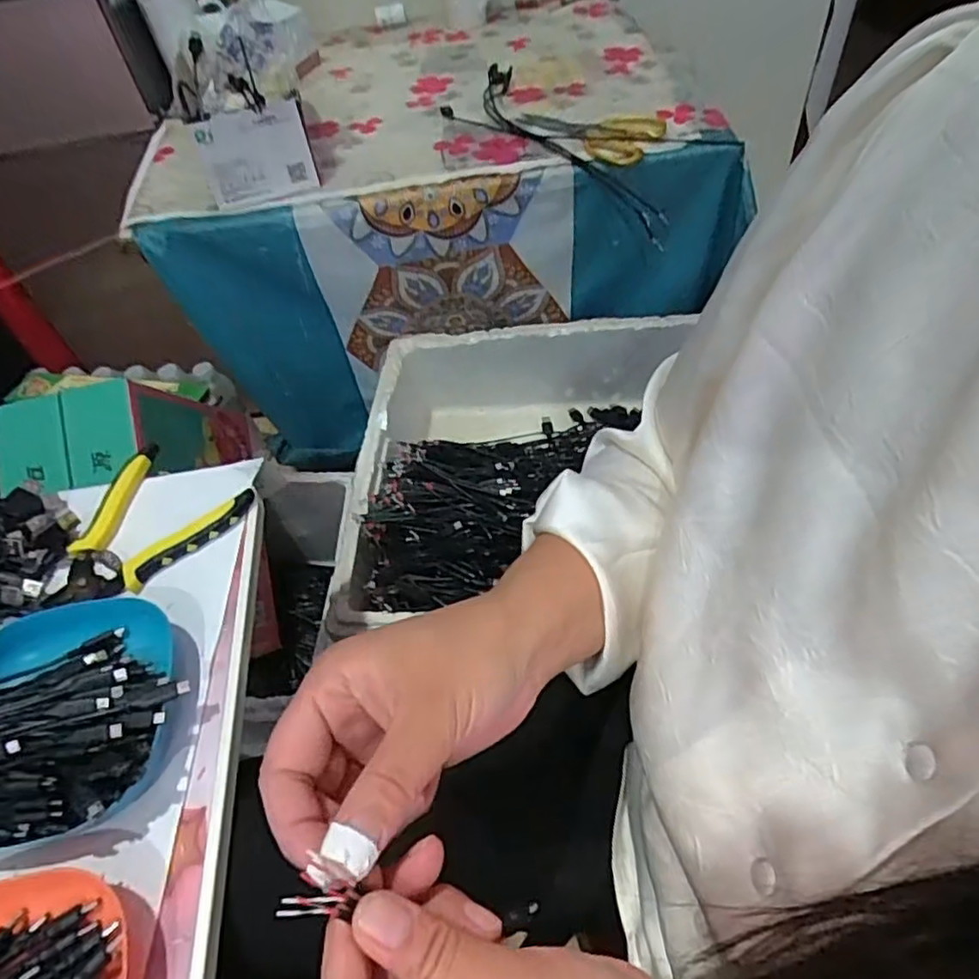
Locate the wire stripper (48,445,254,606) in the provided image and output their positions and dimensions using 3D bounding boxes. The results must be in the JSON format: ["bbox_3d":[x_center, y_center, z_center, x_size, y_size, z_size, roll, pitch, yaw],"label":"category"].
[{"bbox_3d":[-0.258,0.030,0.478,0.120,0.014,0.129,20,56,21],"label":"wire stripper"}]

